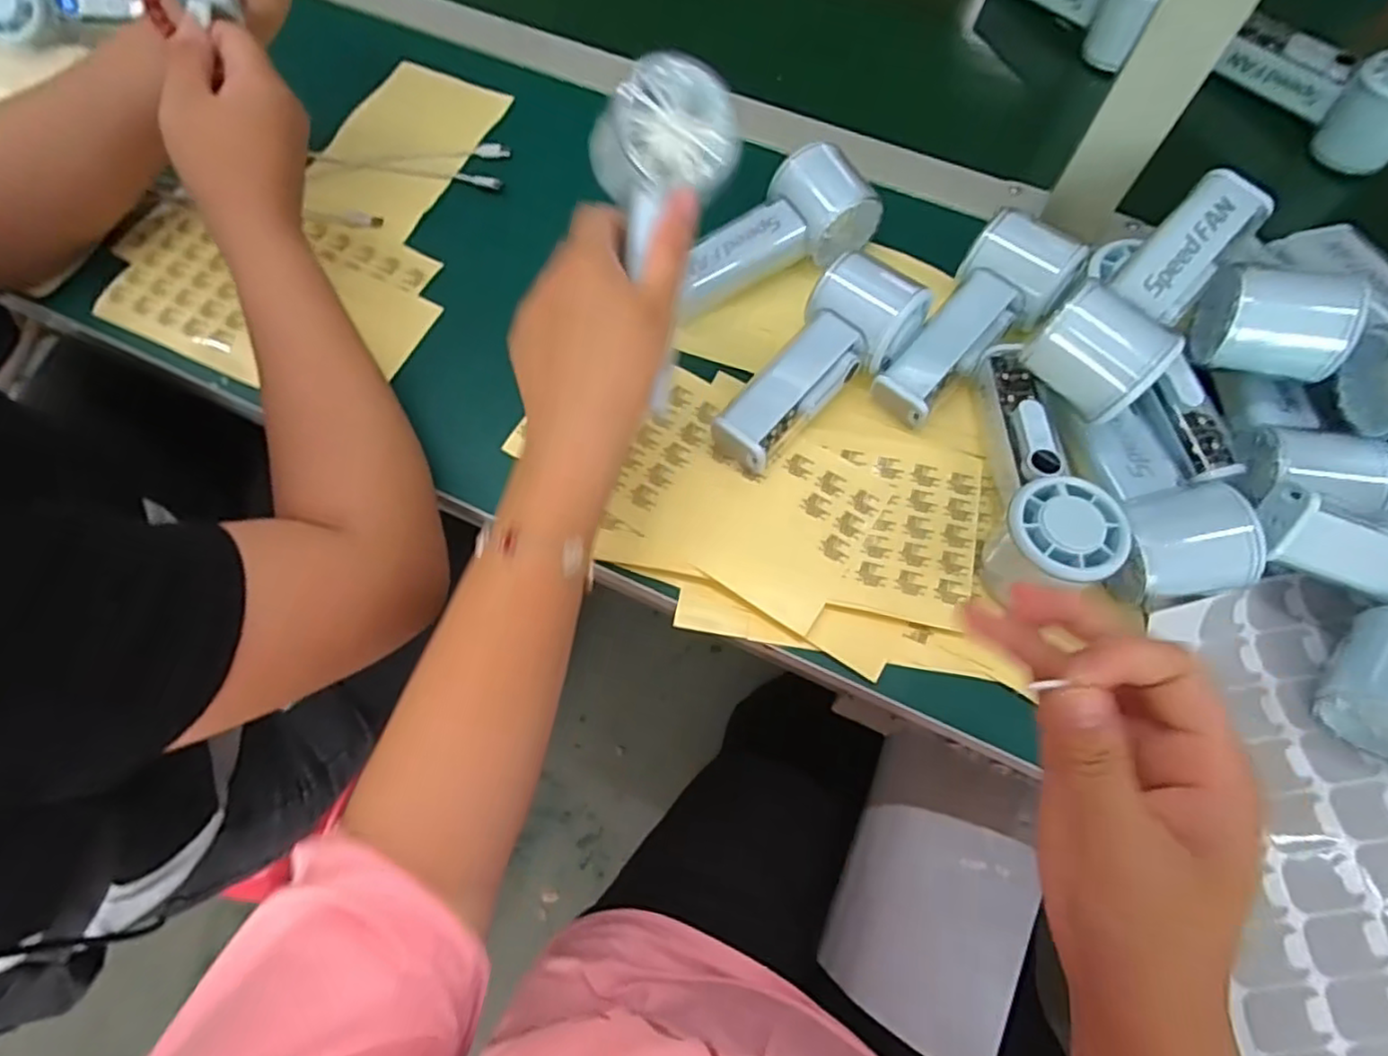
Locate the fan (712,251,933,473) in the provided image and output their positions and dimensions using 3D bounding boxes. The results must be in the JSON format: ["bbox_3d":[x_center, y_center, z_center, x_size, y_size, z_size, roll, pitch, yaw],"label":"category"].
[{"bbox_3d":[0.074,-0.096,0.410,0.066,0.052,0.143,34,71,13],"label":"fan"}]

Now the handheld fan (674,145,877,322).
[{"bbox_3d":[0.049,-0.184,0.451,0.147,0.055,0.063,-36,72,-14],"label":"handheld fan"}]

